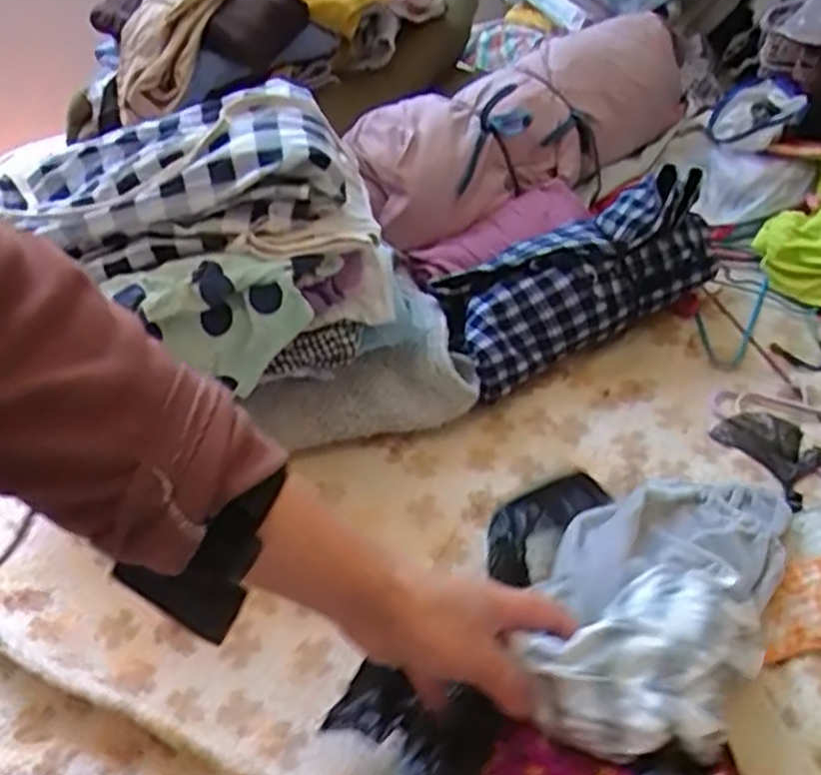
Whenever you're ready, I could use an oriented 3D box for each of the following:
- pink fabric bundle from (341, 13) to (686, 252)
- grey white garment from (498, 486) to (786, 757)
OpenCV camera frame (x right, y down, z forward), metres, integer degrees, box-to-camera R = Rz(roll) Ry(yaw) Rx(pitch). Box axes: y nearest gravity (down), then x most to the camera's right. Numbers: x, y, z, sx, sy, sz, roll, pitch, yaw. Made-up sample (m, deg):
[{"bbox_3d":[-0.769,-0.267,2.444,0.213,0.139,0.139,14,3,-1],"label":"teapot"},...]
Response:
[{"bbox_3d":[0.125,-0.305,0.902,0.422,0.122,0.174,-26,46,-15],"label":"pink fabric bundle"},{"bbox_3d":[0.162,0.126,0.511,0.129,0.062,0.248,21,33,28],"label":"grey white garment"}]

